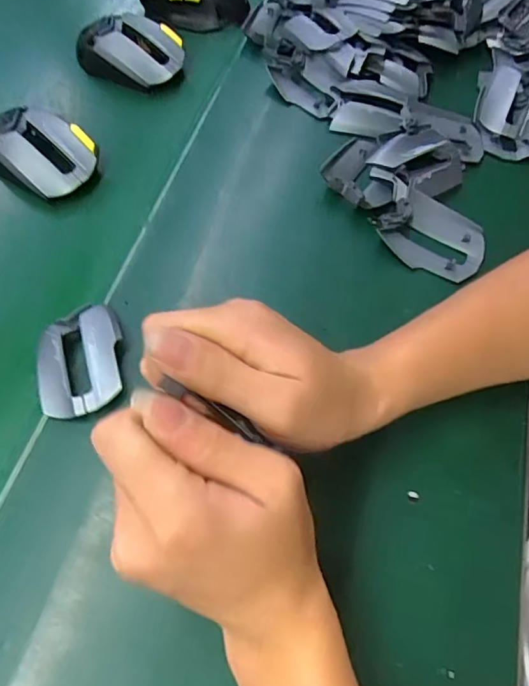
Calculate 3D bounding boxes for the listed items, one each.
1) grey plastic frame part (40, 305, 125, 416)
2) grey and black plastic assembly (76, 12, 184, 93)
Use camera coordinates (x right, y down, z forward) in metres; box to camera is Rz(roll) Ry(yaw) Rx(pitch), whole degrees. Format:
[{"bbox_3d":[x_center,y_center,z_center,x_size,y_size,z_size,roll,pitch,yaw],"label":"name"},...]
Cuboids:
[{"bbox_3d":[-0.120,0.010,0.328,0.053,0.014,0.078,-9,63,-8],"label":"grey plastic frame part"},{"bbox_3d":[-0.134,-0.278,0.483,0.111,0.040,0.063,16,62,5],"label":"grey and black plastic assembly"}]

